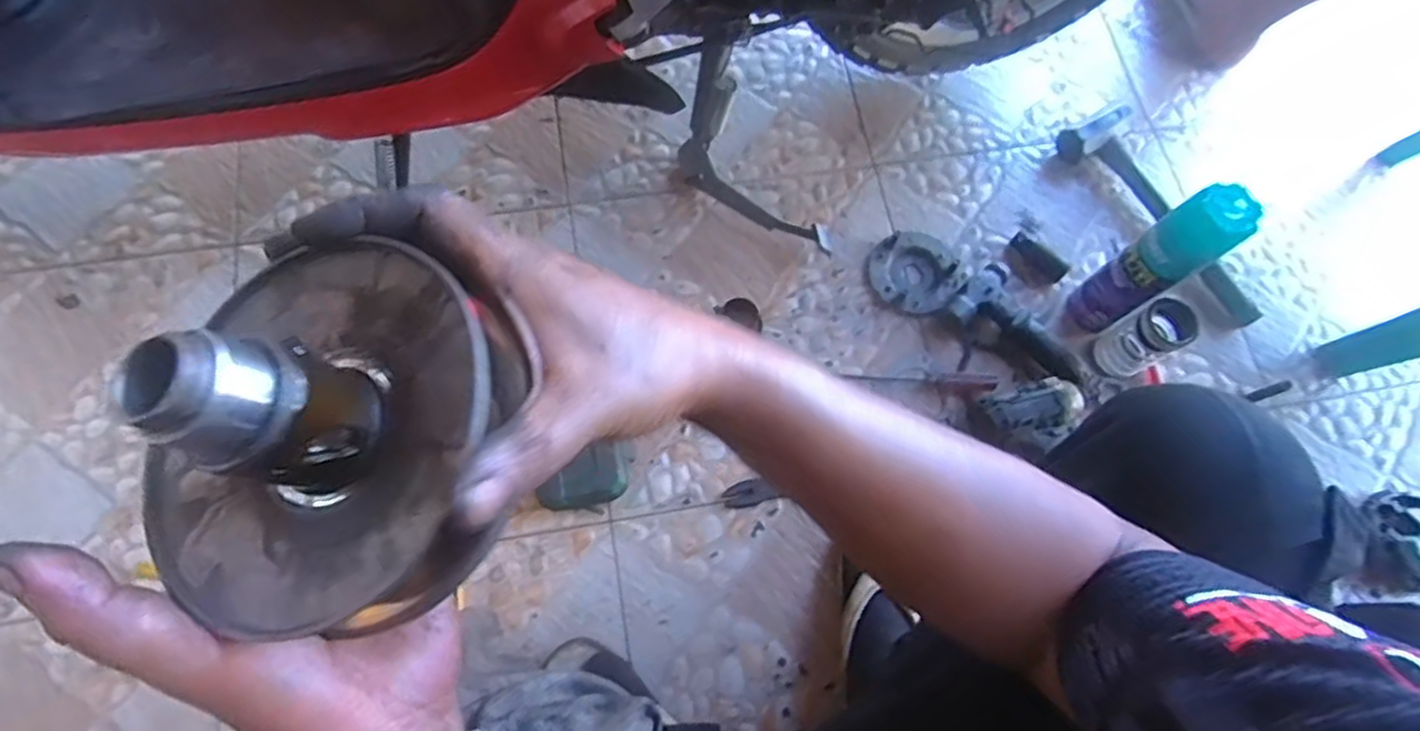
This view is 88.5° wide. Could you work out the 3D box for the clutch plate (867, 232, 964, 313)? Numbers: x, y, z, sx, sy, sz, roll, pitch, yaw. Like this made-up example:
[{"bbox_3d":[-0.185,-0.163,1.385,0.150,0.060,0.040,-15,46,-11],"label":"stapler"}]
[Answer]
[{"bbox_3d":[0.261,-0.120,0.909,0.115,0.020,0.104,-34,75,-13],"label":"clutch plate"}]

